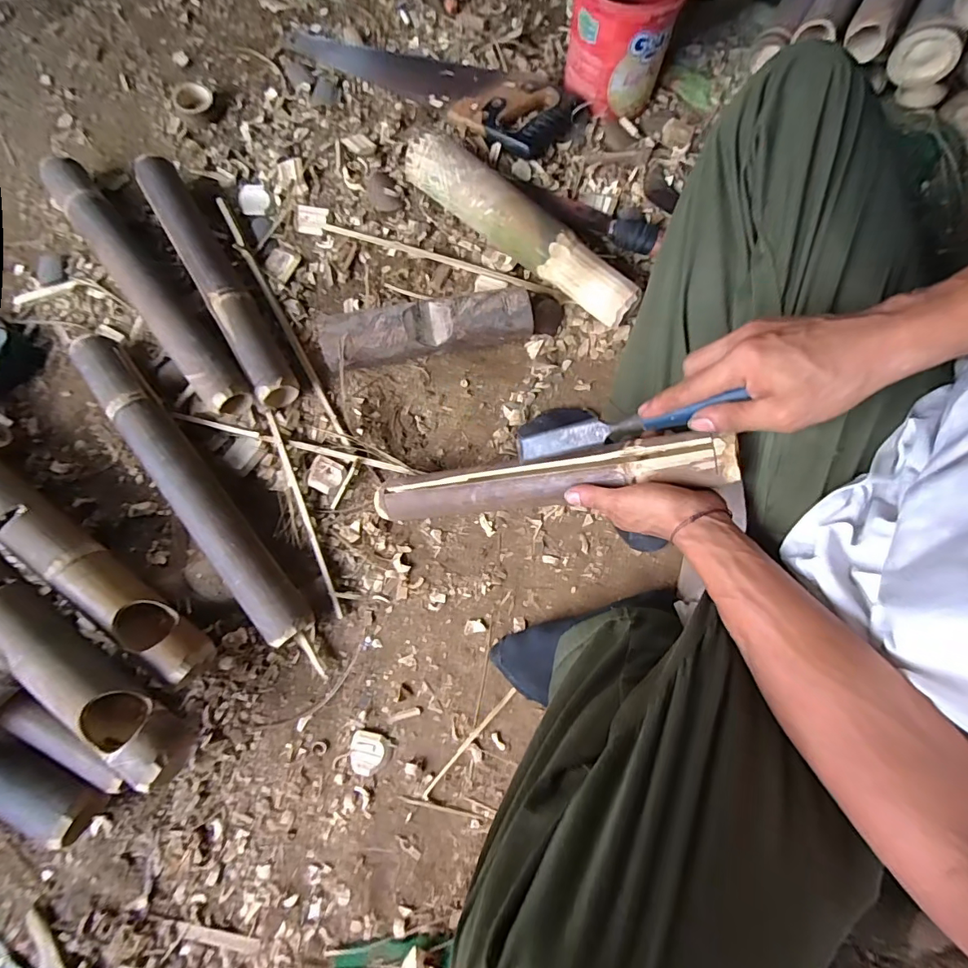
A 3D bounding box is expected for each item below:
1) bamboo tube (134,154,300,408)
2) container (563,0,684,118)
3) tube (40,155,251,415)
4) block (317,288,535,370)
[{"bbox_3d":[-0.357,-0.273,0.633,0.057,0.062,0.387,-29,82,-6],"label":"bamboo tube"},{"bbox_3d":[0.183,-0.615,0.643,0.138,0.141,0.153,14,80,1],"label":"container"},{"bbox_3d":[-0.451,-0.261,0.626,0.065,0.071,0.440,-40,83,-8],"label":"tube"},{"bbox_3d":[-0.074,-0.204,0.625,0.274,0.060,0.070,-10,80,-3],"label":"block"}]

